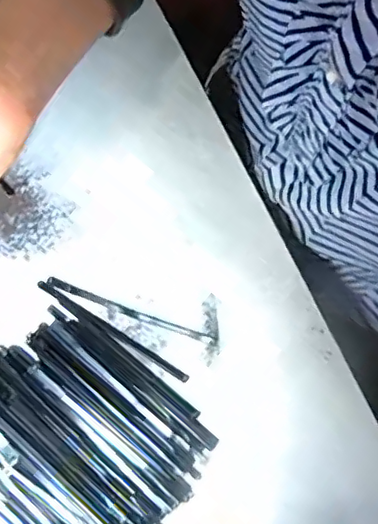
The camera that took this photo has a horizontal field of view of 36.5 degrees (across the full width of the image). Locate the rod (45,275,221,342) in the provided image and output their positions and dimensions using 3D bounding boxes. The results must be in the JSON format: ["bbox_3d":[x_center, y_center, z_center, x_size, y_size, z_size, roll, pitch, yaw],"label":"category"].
[{"bbox_3d":[-0.034,0.027,0.323,0.099,0.005,0.007,20,73,4],"label":"rod"}]

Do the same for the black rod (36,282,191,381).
[{"bbox_3d":[-0.044,0.038,0.320,0.099,0.004,0.005,32,75,7],"label":"black rod"}]

